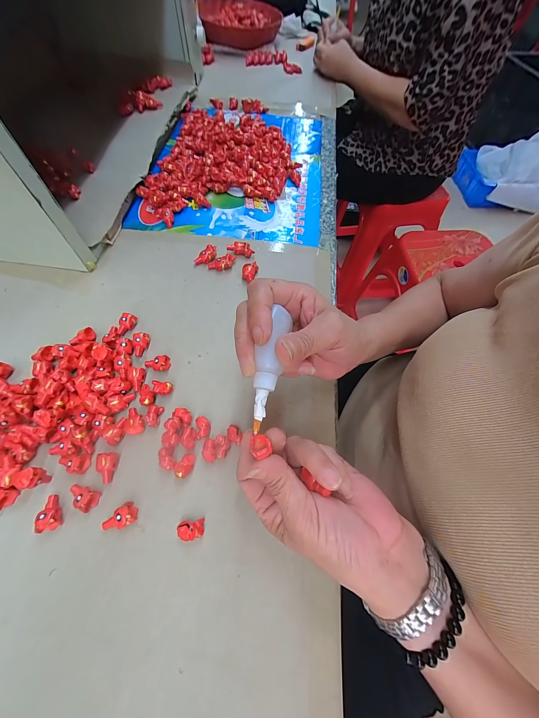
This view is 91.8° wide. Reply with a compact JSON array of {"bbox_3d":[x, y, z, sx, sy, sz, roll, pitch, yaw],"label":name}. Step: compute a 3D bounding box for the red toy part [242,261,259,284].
[{"bbox_3d":[-0.026,-0.114,0.343,0.018,0.014,0.030,11,63,3],"label":"red toy part"}]

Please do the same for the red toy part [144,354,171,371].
[{"bbox_3d":[-0.121,0.003,0.281,0.026,0.013,0.019,7,63,2],"label":"red toy part"}]

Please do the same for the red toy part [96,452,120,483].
[{"bbox_3d":[-0.145,0.096,0.233,0.017,0.014,0.025,5,63,0],"label":"red toy part"}]

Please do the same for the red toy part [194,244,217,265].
[{"bbox_3d":[-0.084,-0.141,0.355,0.018,0.013,0.036,36,67,15],"label":"red toy part"}]

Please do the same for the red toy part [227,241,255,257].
[{"bbox_3d":[-0.040,-0.152,0.362,0.037,0.016,0.012,13,63,4],"label":"red toy part"}]

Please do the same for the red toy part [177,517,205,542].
[{"bbox_3d":[-0.064,0.139,0.213,0.019,0.015,0.014,-4,63,-4],"label":"red toy part"}]

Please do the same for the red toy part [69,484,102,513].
[{"bbox_3d":[-0.160,0.117,0.221,0.026,0.014,0.015,18,64,7],"label":"red toy part"}]

